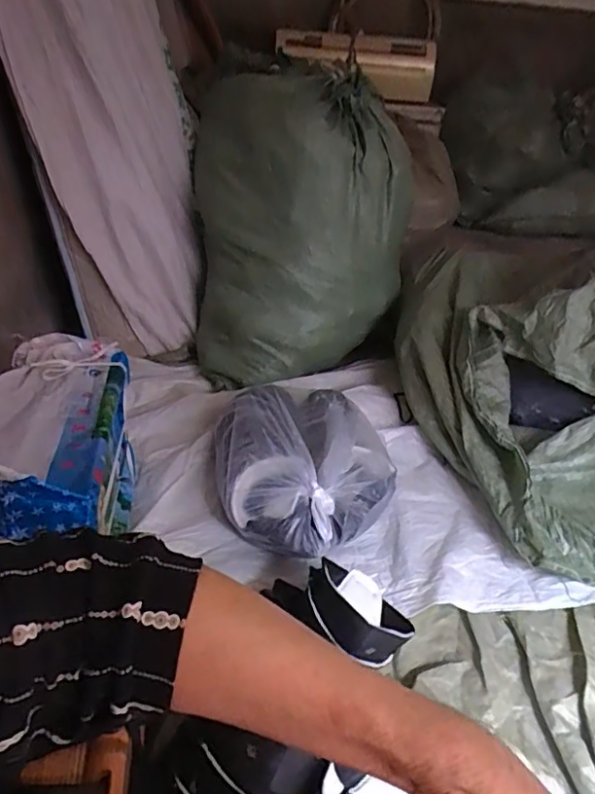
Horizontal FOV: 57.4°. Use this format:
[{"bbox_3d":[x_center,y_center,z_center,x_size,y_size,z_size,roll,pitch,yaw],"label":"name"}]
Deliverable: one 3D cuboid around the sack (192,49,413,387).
[{"bbox_3d":[-0.006,-0.469,1.480,0.549,0.680,0.438,-6,36,-16],"label":"sack"}]

